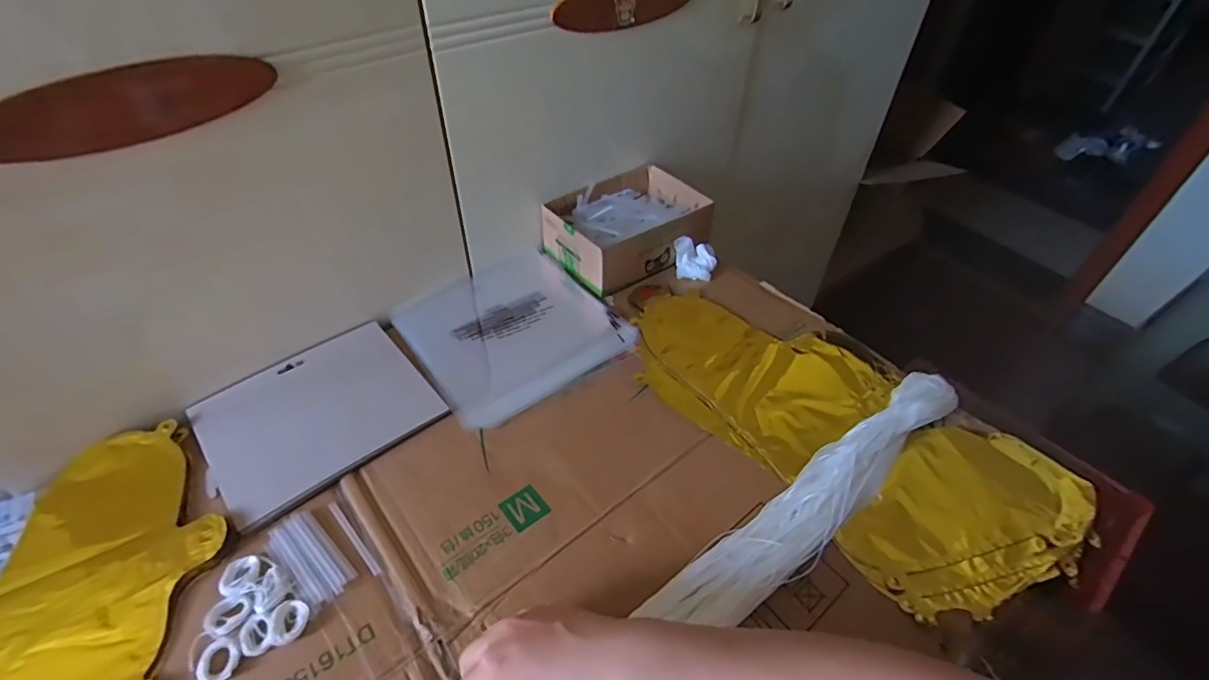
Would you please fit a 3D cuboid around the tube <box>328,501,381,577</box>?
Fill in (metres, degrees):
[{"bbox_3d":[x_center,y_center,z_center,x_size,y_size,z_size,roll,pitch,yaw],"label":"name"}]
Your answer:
[{"bbox_3d":[-0.202,0.157,0.452,0.007,0.004,0.081,-34,56,-30],"label":"tube"}]

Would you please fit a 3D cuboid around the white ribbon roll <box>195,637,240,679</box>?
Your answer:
[{"bbox_3d":[-0.264,0.219,0.383,0.027,0.004,0.029,1,46,-1],"label":"white ribbon roll"}]

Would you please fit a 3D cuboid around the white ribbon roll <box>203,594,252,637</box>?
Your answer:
[{"bbox_3d":[-0.271,0.197,0.403,0.030,0.004,0.027,-3,46,-5],"label":"white ribbon roll"}]

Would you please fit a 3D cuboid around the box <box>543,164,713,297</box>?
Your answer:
[{"bbox_3d":[0.029,-0.150,0.733,0.193,0.065,0.147,-29,53,-27],"label":"box"}]

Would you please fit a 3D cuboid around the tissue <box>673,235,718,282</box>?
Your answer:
[{"bbox_3d":[0.113,-0.101,0.696,0.051,0.036,0.040,3,46,1],"label":"tissue"}]

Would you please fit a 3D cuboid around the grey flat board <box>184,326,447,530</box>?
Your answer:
[{"bbox_3d":[-0.274,0.065,0.536,0.188,0.005,0.165,-31,55,-29],"label":"grey flat board"}]

